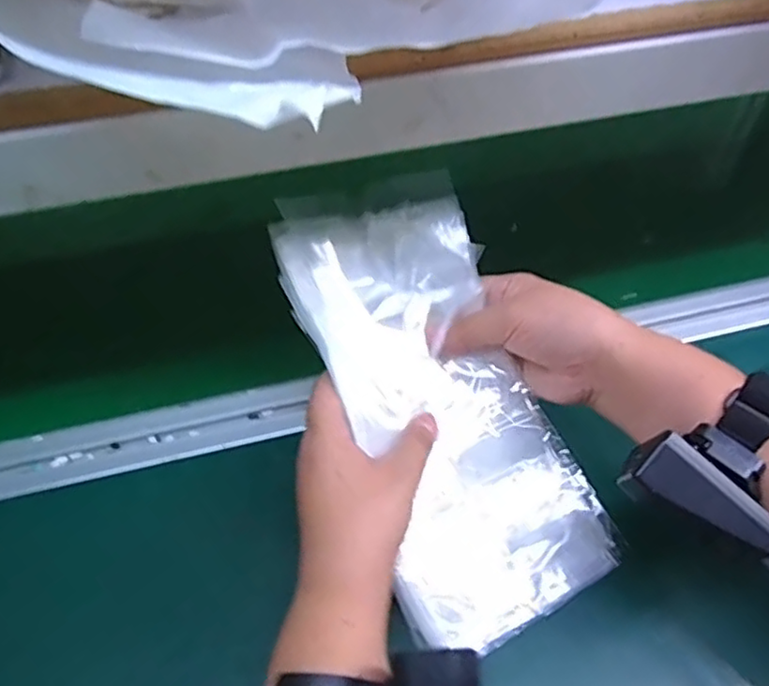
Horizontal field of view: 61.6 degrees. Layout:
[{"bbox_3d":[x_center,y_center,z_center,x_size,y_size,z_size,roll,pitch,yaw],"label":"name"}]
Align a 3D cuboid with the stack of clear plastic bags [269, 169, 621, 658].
[{"bbox_3d":[0.030,0.028,0.382,0.124,0.031,0.272,-22,80,-18],"label":"stack of clear plastic bags"}]

